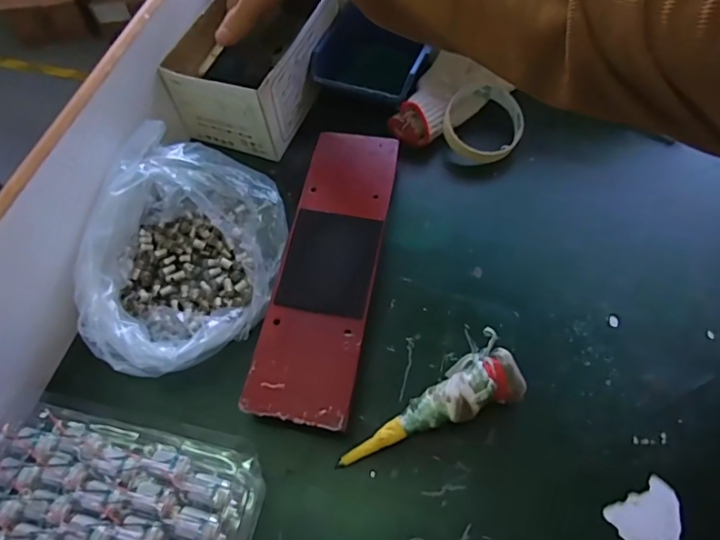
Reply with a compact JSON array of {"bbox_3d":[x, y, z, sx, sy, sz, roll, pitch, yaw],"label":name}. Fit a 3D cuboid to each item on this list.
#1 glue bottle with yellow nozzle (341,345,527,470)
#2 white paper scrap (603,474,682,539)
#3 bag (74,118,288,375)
[{"bbox_3d":[0.052,0.104,0.407,0.147,0.034,0.043,-19,61,-8],"label":"glue bottle with yellow nozzle"},{"bbox_3d":[0.207,0.178,0.378,0.052,0.004,0.038,-27,62,-12],"label":"white paper scrap"},{"bbox_3d":[-0.154,-0.017,0.452,0.157,0.087,0.209,21,63,15],"label":"bag"}]

